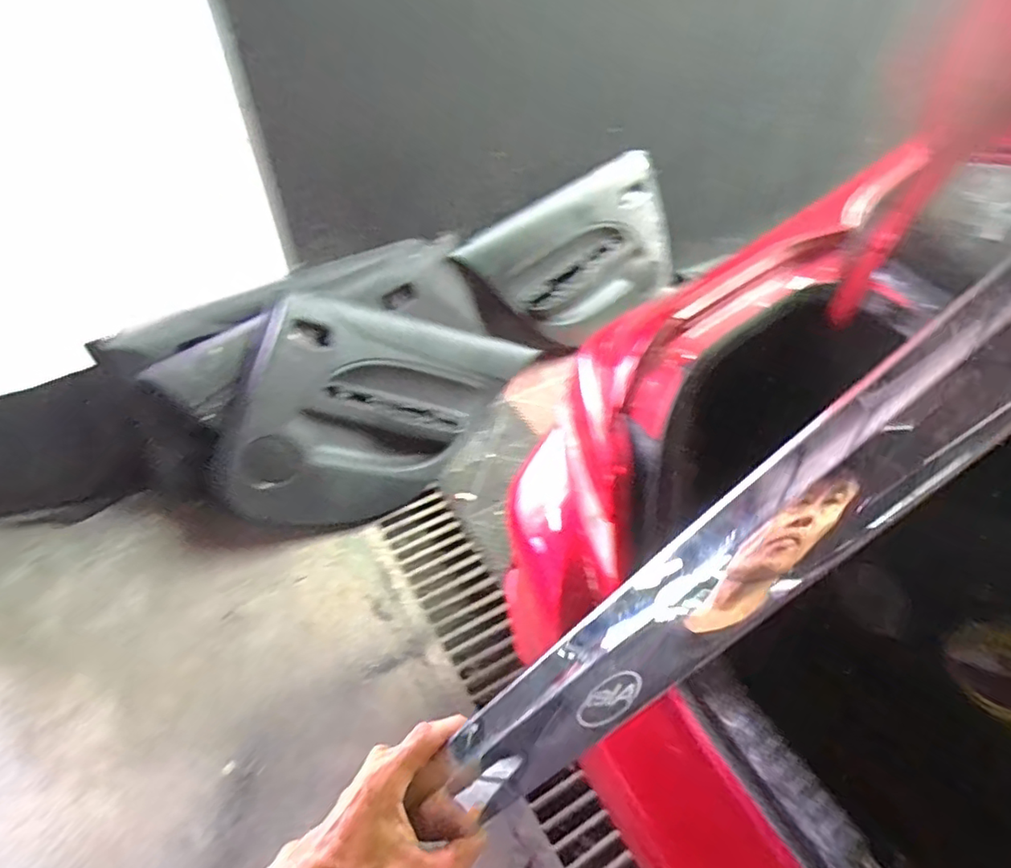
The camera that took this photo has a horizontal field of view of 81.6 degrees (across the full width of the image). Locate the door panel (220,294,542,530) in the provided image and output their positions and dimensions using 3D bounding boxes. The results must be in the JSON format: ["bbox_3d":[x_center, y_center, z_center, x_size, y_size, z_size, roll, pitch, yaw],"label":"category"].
[{"bbox_3d":[-0.368,-0.025,1.744,0.835,0.628,0.091,6,10,-38],"label":"door panel"}]

